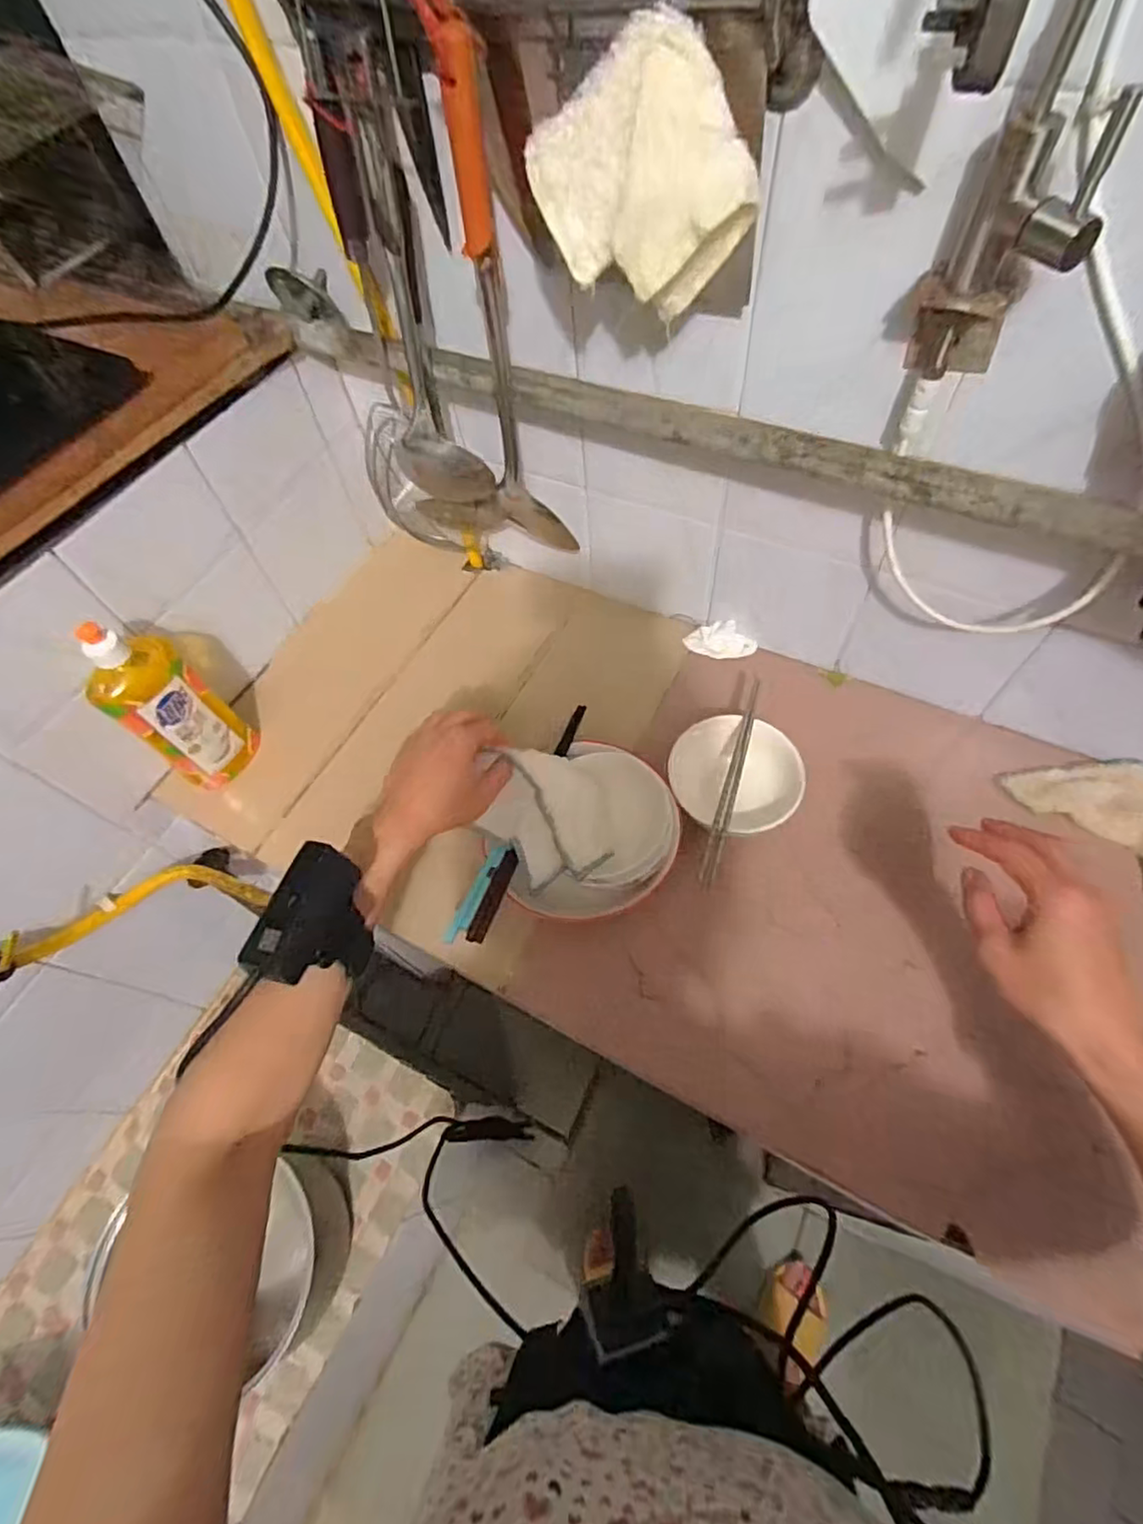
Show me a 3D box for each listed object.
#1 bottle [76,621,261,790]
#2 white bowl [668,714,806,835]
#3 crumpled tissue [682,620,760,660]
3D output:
[{"bbox_3d":[-0.386,-0.049,0.625,0.041,0.216,0.078,22,64,16],"label":"bottle"},{"bbox_3d":[0.153,0.017,0.613,0.119,0.054,0.109,-2,60,3],"label":"white bowl"},{"bbox_3d":[0.169,-0.137,0.725,0.075,0.026,0.036,21,64,15],"label":"crumpled tissue"}]

